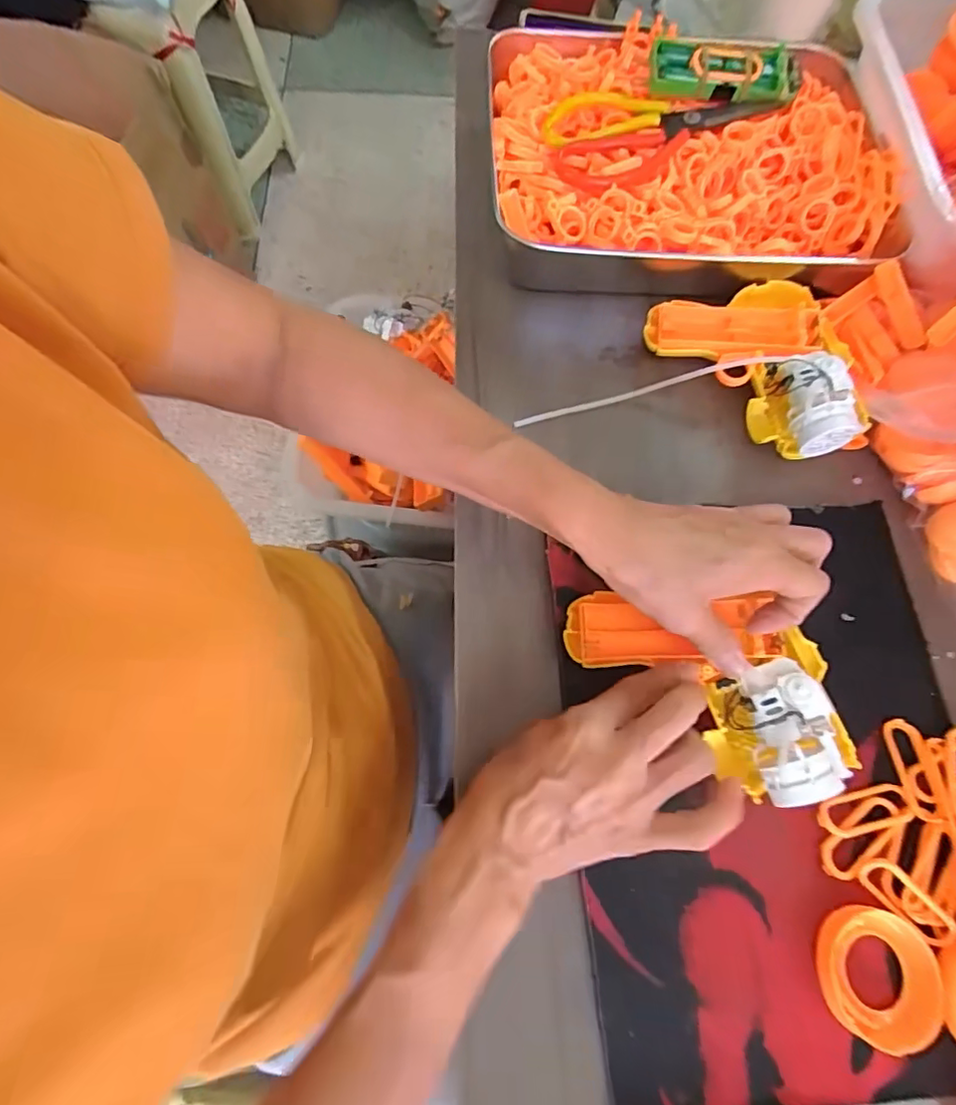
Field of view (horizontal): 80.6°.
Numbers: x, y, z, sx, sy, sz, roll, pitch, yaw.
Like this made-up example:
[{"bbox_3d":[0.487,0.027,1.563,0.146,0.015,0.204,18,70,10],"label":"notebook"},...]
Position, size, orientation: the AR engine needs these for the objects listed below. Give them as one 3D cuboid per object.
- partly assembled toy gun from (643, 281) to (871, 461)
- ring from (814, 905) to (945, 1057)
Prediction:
[{"bbox_3d":[0.204,-0.137,0.396,0.101,0.041,0.158,-37,74,-14],"label":"partly assembled toy gun"},{"bbox_3d":[0.198,0.208,0.277,0.055,0.013,0.056,0,69,-1],"label":"ring"}]

